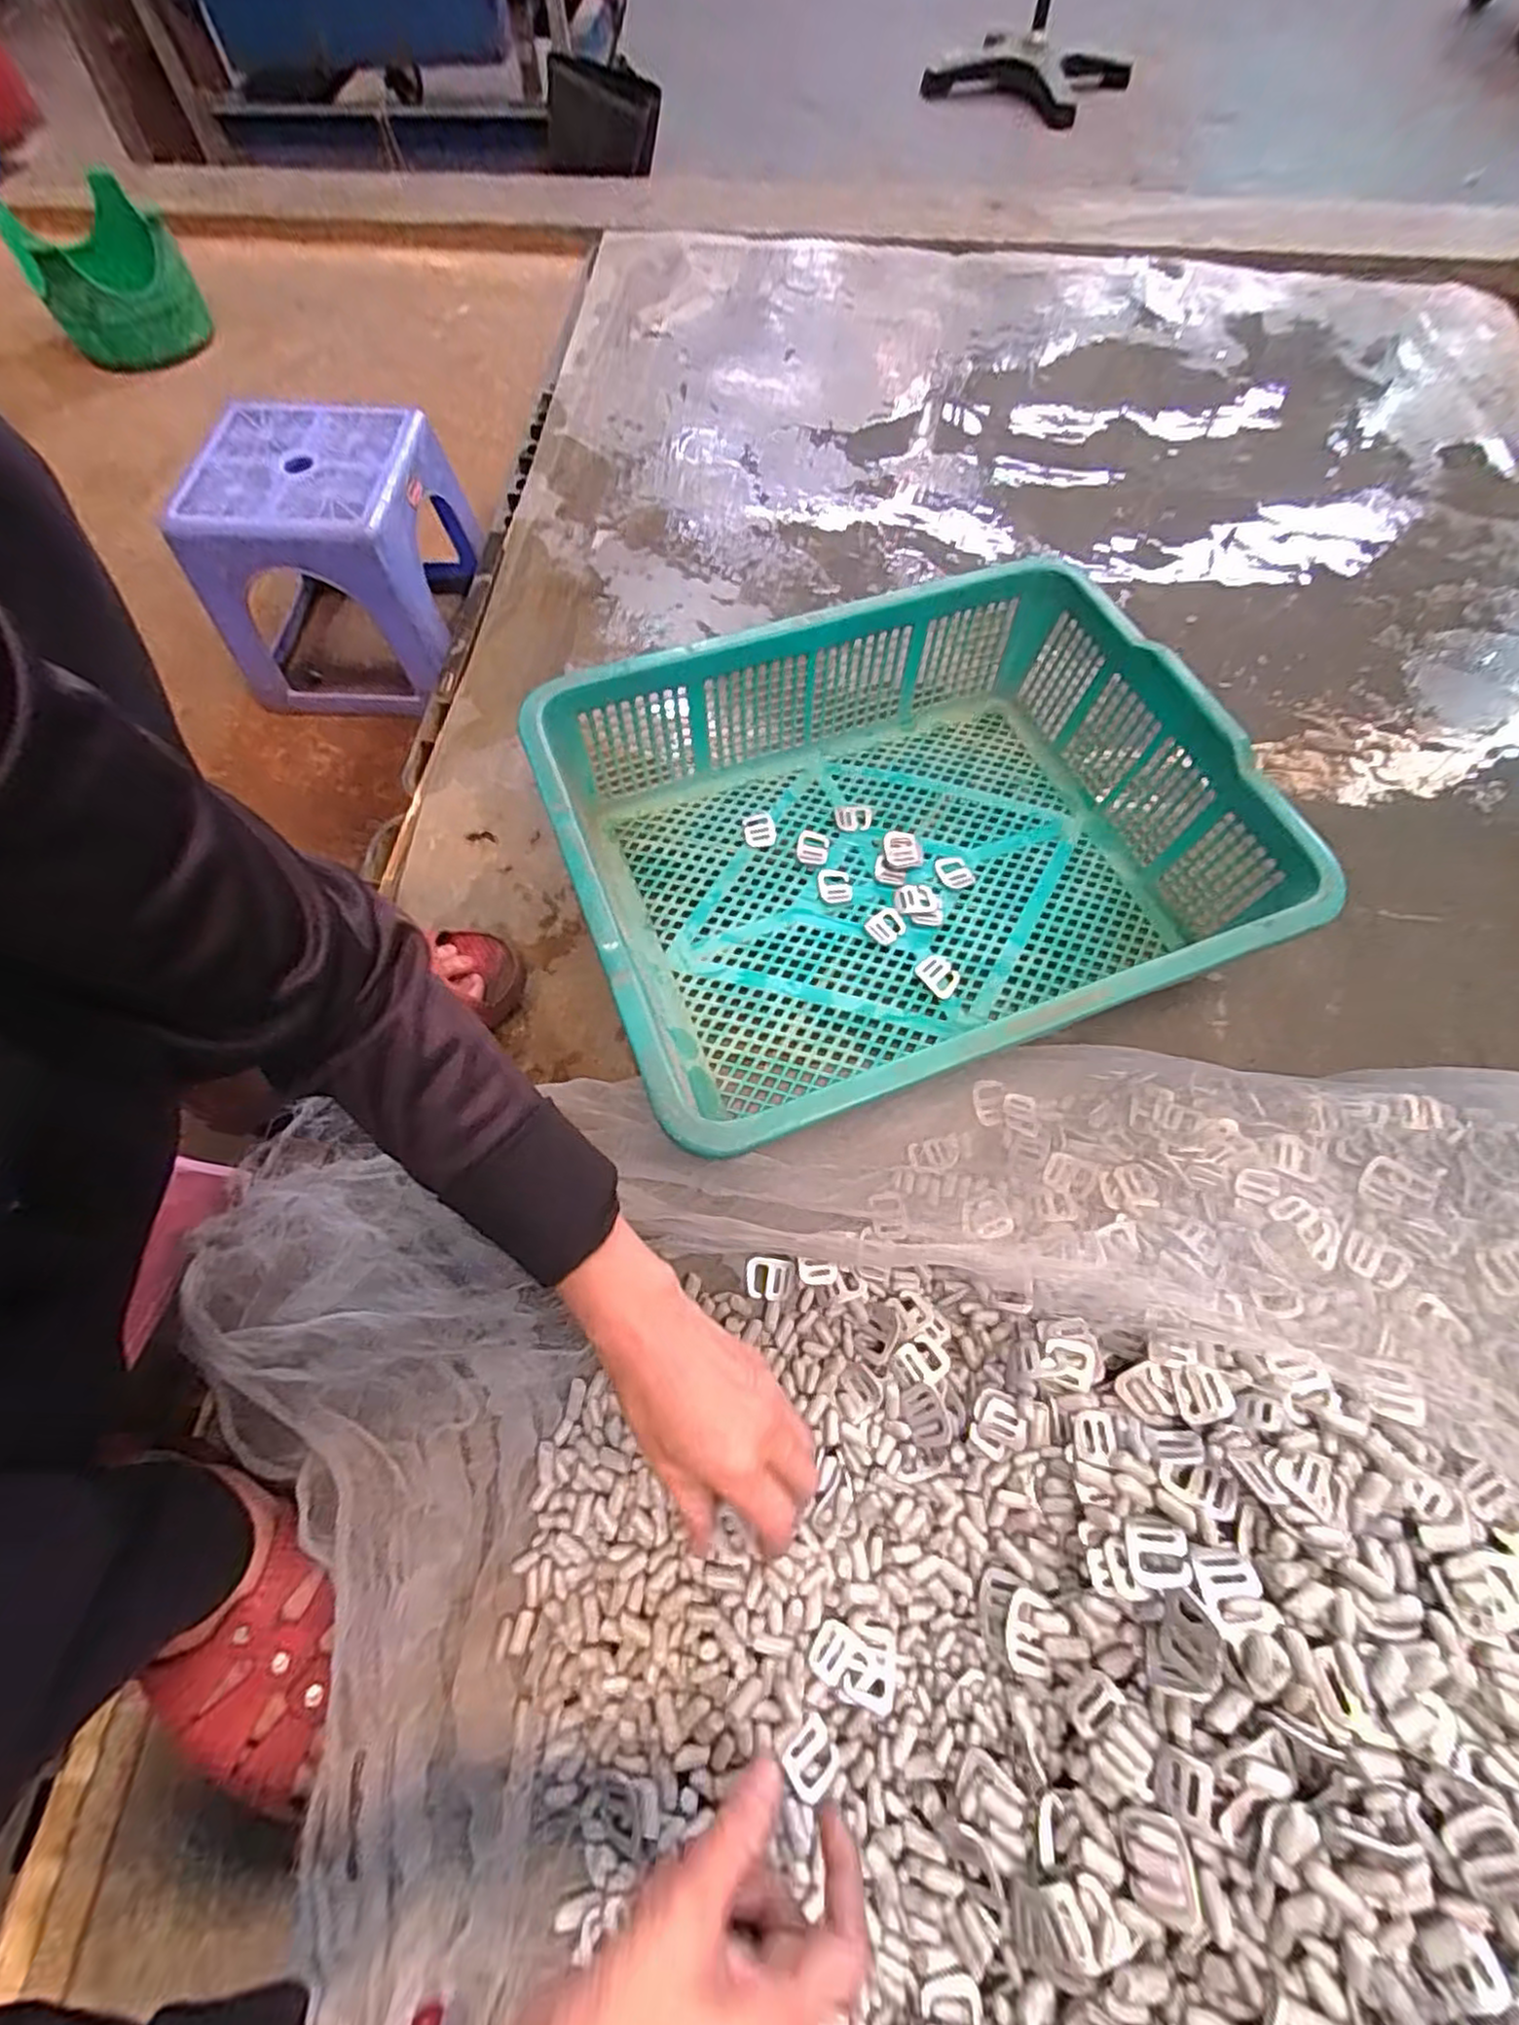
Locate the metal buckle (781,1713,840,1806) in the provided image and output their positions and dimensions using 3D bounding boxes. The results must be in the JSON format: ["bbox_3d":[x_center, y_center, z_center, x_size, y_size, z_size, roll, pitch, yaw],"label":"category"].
[{"bbox_3d":[0.026,0.376,0.356,0.025,0.006,0.024,-37,71,-19],"label":"metal buckle"}]

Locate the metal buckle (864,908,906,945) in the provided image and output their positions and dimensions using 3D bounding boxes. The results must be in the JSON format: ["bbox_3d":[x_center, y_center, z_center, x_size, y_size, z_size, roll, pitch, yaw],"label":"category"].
[{"bbox_3d":[0.101,-0.069,0.563,0.028,0.005,0.026,-36,70,-15],"label":"metal buckle"}]

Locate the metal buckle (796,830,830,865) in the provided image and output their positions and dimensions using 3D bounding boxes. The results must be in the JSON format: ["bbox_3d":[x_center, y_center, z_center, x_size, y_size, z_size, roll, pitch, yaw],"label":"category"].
[{"bbox_3d":[0.045,-0.137,0.587,0.026,0.004,0.032,7,65,3],"label":"metal buckle"}]

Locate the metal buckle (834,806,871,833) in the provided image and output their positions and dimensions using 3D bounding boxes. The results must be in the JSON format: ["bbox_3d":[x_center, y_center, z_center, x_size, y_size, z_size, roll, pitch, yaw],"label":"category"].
[{"bbox_3d":[0.080,-0.166,0.605,0.031,0.005,0.027,-2,65,-1],"label":"metal buckle"}]

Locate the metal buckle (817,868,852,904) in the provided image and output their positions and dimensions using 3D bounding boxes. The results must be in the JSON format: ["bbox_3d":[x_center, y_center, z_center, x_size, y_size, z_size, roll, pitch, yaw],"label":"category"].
[{"bbox_3d":[0.062,-0.104,0.576,0.025,0.004,0.031,-5,65,-2],"label":"metal buckle"}]

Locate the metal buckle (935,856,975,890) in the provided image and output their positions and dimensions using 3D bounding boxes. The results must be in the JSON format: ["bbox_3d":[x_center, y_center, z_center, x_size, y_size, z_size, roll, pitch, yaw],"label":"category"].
[{"bbox_3d":[0.161,-0.116,0.587,0.027,0.005,0.033,-21,67,-10],"label":"metal buckle"}]

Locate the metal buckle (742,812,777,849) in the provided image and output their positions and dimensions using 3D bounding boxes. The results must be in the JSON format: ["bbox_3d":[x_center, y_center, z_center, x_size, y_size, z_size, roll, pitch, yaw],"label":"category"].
[{"bbox_3d":[0.000,-0.154,0.594,0.026,0.005,0.036,-10,66,-5],"label":"metal buckle"}]

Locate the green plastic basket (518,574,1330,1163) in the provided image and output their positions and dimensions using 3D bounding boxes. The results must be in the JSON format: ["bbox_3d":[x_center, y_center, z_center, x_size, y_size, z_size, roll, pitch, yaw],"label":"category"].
[{"bbox_3d":[0.106,-0.127,0.529,0.474,0.134,0.363,-20,67,-9],"label":"green plastic basket"}]

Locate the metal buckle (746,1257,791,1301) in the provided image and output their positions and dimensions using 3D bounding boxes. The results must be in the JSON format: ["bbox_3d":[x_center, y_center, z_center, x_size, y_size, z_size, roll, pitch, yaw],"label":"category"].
[{"bbox_3d":[0.006,0.170,0.450,0.029,0.004,0.027,8,86,-10],"label":"metal buckle"}]

